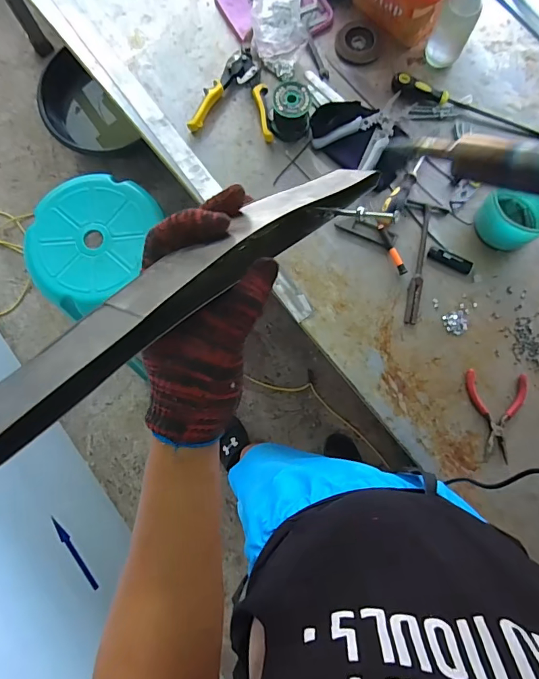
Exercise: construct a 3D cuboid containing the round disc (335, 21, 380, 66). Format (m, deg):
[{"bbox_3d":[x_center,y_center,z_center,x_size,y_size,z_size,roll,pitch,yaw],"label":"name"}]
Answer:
[{"bbox_3d":[0.172,-0.578,0.839,0.084,0.016,0.087,0,80,2],"label":"round disc"}]

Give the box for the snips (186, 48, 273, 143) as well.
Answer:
[{"bbox_3d":[-0.060,-0.470,0.812,0.152,0.028,0.173,8,81,4],"label":"snips"}]

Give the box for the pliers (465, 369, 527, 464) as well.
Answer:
[{"bbox_3d":[0.375,0.127,0.711,0.100,0.010,0.144,6,81,3],"label":"pliers"}]

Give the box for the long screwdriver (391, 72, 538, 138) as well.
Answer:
[{"bbox_3d":[0.374,-0.439,0.802,0.300,0.032,0.043,17,81,5],"label":"long screwdriver"}]

